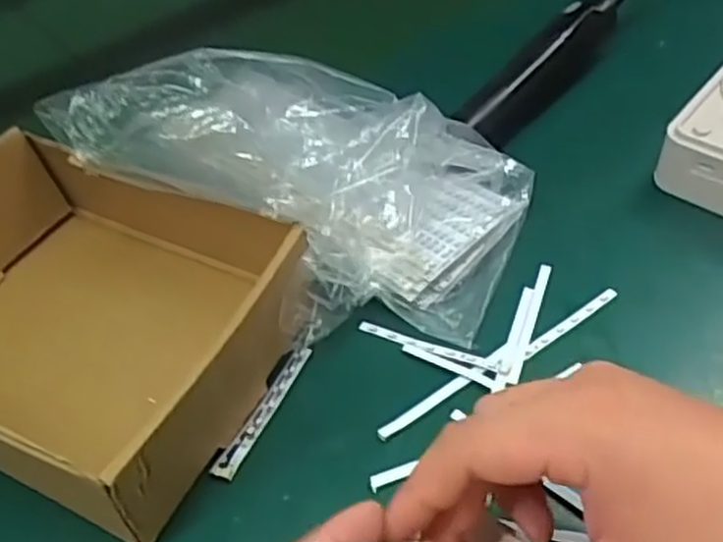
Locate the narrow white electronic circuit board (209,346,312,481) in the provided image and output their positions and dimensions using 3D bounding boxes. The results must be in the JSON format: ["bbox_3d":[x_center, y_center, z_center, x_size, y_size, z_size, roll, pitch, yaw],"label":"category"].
[{"bbox_3d":[-0.052,0.074,0.416,0.012,0.004,0.086,19,53,20],"label":"narrow white electronic circuit board"}]

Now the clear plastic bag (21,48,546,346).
[{"bbox_3d":[-0.027,-0.061,0.466,0.234,0.104,0.180,17,52,18],"label":"clear plastic bag"}]

